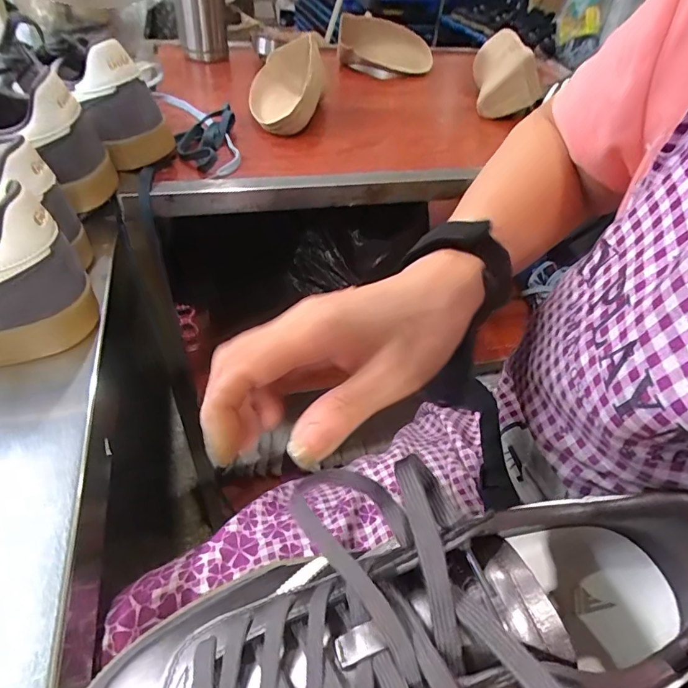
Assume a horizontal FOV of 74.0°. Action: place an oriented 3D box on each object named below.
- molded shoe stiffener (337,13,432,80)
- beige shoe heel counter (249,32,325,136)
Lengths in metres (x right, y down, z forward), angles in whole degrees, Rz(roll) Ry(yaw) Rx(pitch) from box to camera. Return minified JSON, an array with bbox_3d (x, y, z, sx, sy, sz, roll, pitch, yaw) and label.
[{"bbox_3d":[0.071,-0.516,0.791,0.189,0.077,0.065,-21,51,-25],"label":"molded shoe stiffener"},{"bbox_3d":[-0.073,-0.339,0.591,0.087,0.063,0.208,1,45,-5],"label":"beige shoe heel counter"}]

